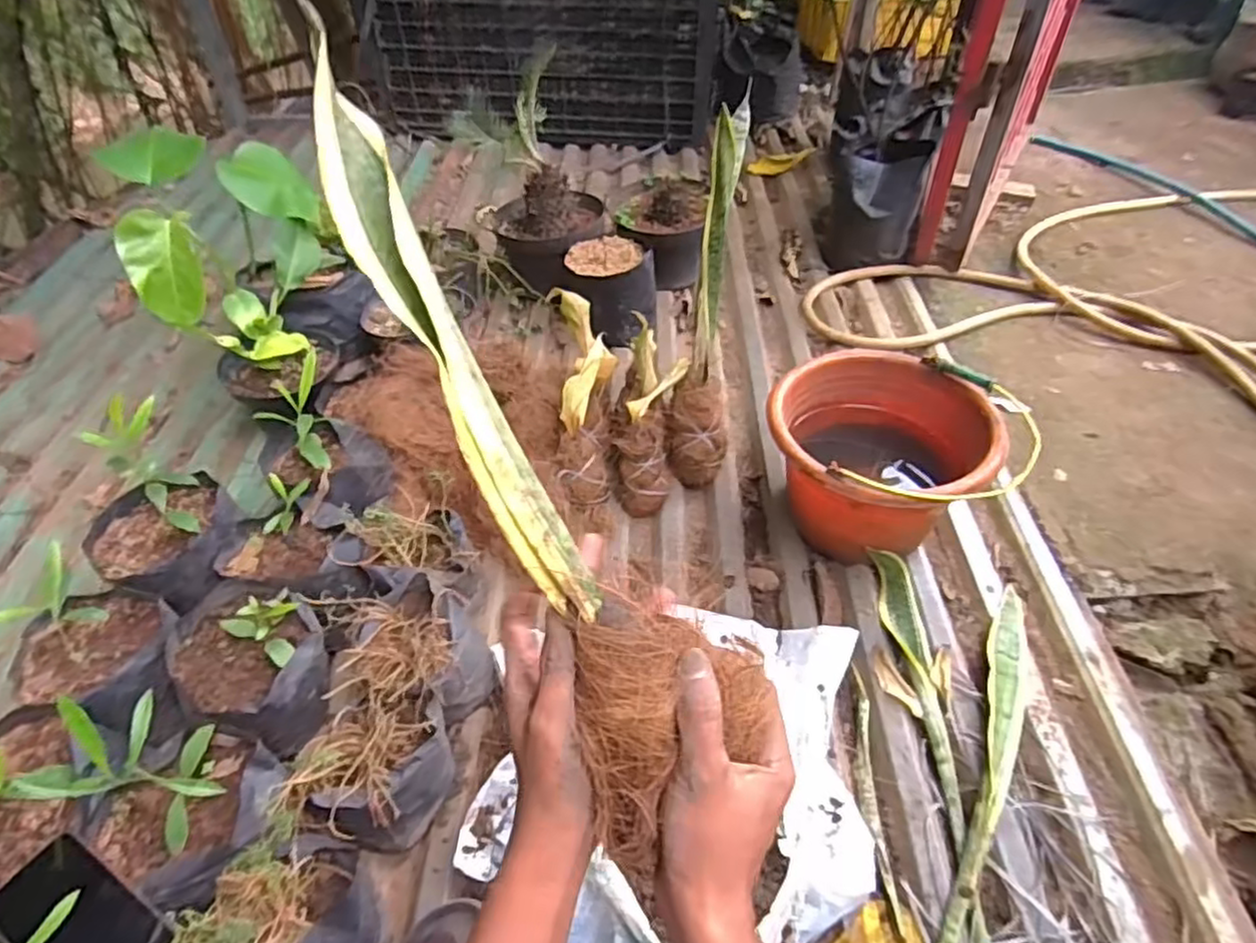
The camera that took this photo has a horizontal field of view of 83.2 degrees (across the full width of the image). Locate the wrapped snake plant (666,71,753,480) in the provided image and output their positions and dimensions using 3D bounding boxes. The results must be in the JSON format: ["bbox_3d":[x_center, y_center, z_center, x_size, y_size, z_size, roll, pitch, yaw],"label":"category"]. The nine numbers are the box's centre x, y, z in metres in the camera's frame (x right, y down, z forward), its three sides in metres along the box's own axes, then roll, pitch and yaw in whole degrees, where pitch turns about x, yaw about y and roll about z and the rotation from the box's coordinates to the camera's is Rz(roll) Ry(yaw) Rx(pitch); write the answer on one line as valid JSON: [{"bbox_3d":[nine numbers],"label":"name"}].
[{"bbox_3d":[0.104,-0.187,0.938,0.088,0.502,0.121,6,47,6],"label":"wrapped snake plant"}]

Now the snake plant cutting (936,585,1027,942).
[{"bbox_3d":[0.386,0.319,0.759,0.048,0.020,0.504,23,52,18],"label":"snake plant cutting"}]

